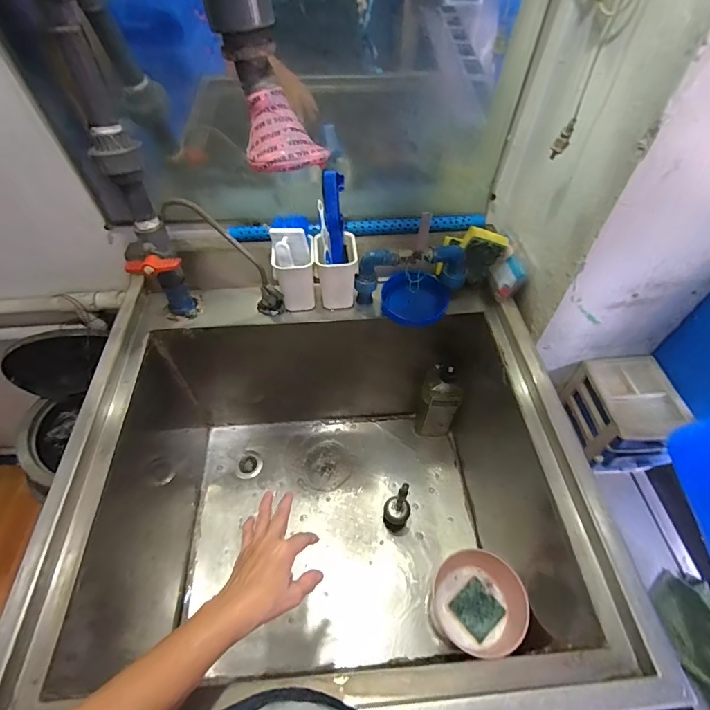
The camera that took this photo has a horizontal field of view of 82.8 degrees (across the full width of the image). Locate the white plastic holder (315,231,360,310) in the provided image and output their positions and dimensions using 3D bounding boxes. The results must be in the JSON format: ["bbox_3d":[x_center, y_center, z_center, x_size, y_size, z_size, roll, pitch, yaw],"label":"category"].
[{"bbox_3d":[-0.032,-0.150,0.737,0.071,0.112,0.071,-2,53,-1],"label":"white plastic holder"}]

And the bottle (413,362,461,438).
[{"bbox_3d":[0.197,0.113,0.943,0.092,0.244,0.058,16,55,12],"label":"bottle"}]

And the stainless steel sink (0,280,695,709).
[{"bbox_3d":[-0.068,0.198,0.784,0.821,0.451,0.758,-3,53,-2],"label":"stainless steel sink"}]

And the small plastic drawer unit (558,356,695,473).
[{"bbox_3d":[0.508,0.109,0.766,0.137,0.120,0.177,-4,53,-3],"label":"small plastic drawer unit"}]

